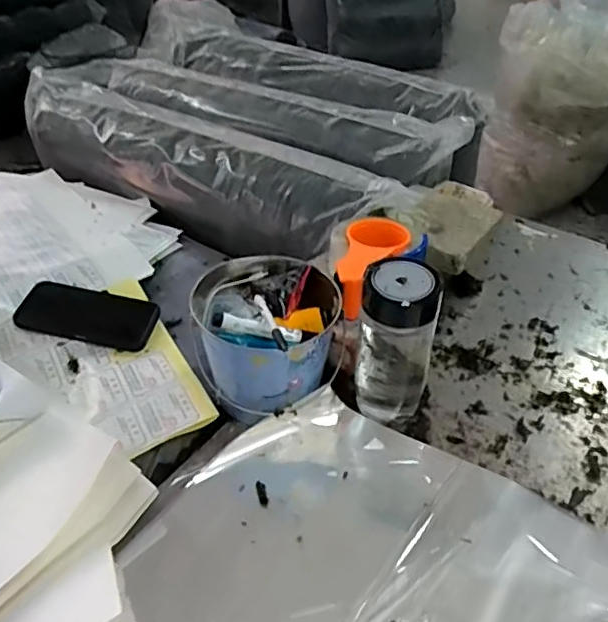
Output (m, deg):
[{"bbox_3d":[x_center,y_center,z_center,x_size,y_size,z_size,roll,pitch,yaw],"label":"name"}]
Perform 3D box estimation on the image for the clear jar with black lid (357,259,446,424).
[{"bbox_3d":[0.092,0.038,0.596,0.078,0.178,0.062,3,41,3],"label":"clear jar with black lid"}]

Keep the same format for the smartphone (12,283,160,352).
[{"bbox_3d":[-0.270,0.004,0.729,0.169,0.011,0.086,11,46,-2],"label":"smartphone"}]

